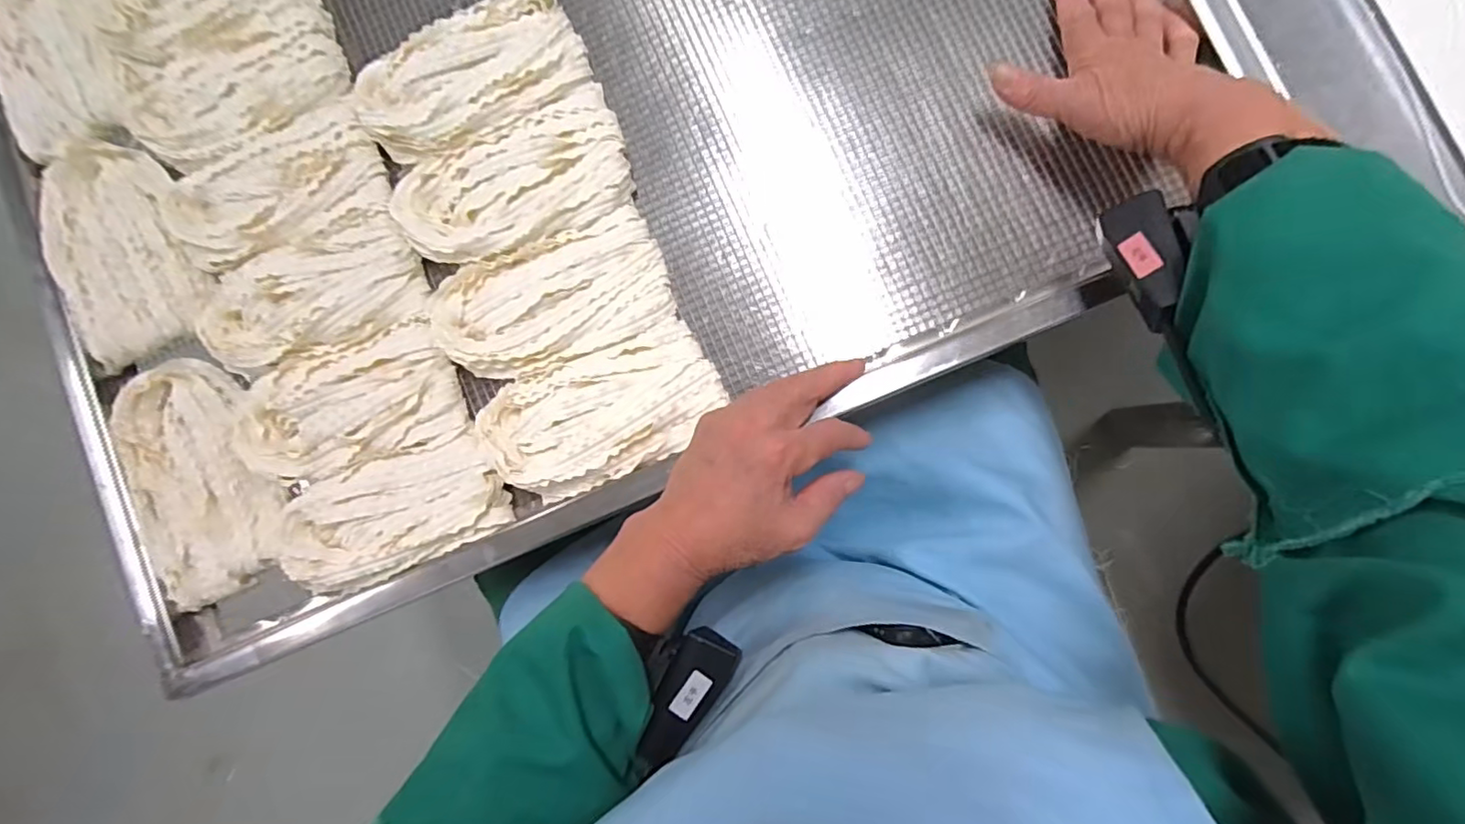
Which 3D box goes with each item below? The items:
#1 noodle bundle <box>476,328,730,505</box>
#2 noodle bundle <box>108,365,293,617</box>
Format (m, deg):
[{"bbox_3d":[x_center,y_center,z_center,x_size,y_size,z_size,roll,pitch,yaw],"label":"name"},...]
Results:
[{"bbox_3d":[-0.085,0.003,0.408,0.155,0.017,0.080,-17,85,4],"label":"noodle bundle"},{"bbox_3d":[-0.378,0.045,0.441,0.099,0.022,0.167,-23,85,4],"label":"noodle bundle"}]

